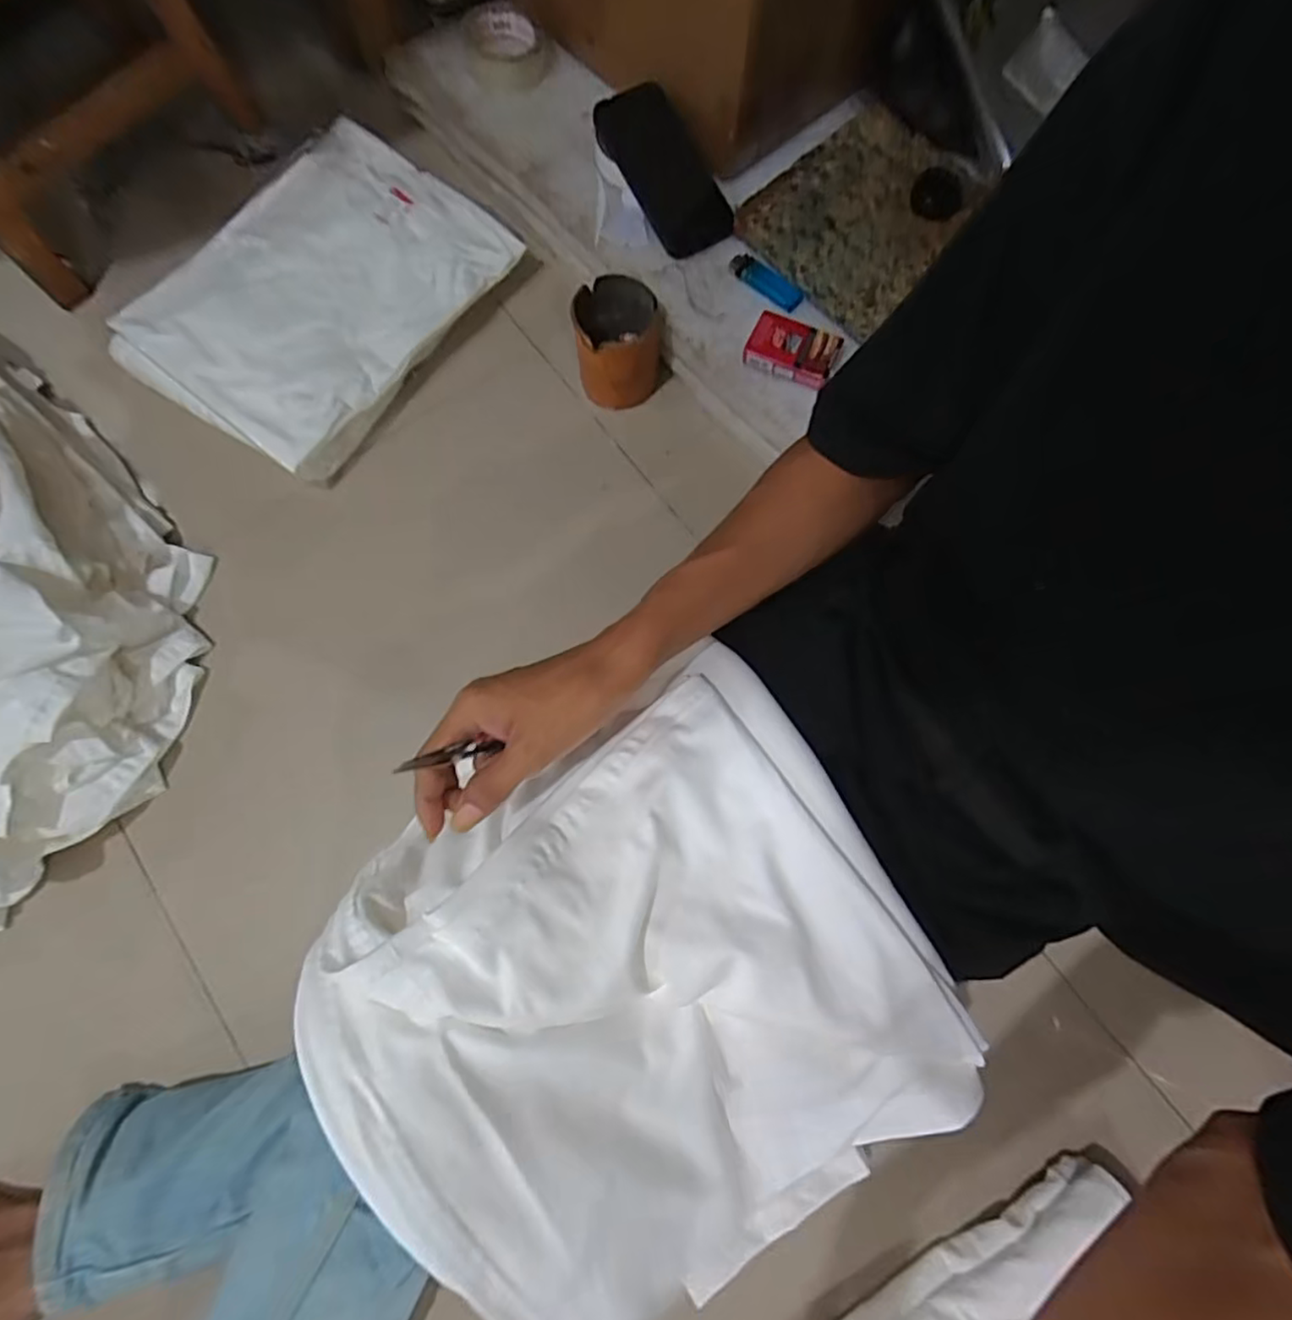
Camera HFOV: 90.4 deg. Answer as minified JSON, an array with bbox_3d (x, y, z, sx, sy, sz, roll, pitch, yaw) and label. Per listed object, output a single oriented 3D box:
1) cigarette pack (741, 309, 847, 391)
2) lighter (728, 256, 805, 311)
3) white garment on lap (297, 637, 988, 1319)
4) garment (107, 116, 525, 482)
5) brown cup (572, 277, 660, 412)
[{"bbox_3d":[0.138,-0.294,0.609,0.081,0.018,0.058,27,79,8],"label":"cigarette pack"},{"bbox_3d":[0.118,-0.373,0.632,0.079,0.006,0.025,39,81,10],"label":"lighter"},{"bbox_3d":[0.005,0.206,0.386,0.314,0.119,0.327,-31,78,-6],"label":"white garment on lap"},{"bbox_3d":[-0.342,-0.382,0.678,0.266,0.052,0.349,38,81,9],"label":"garment"},{"bbox_3d":[-0.027,-0.312,0.629,0.078,0.082,0.083,0,77,2],"label":"brown cup"}]

